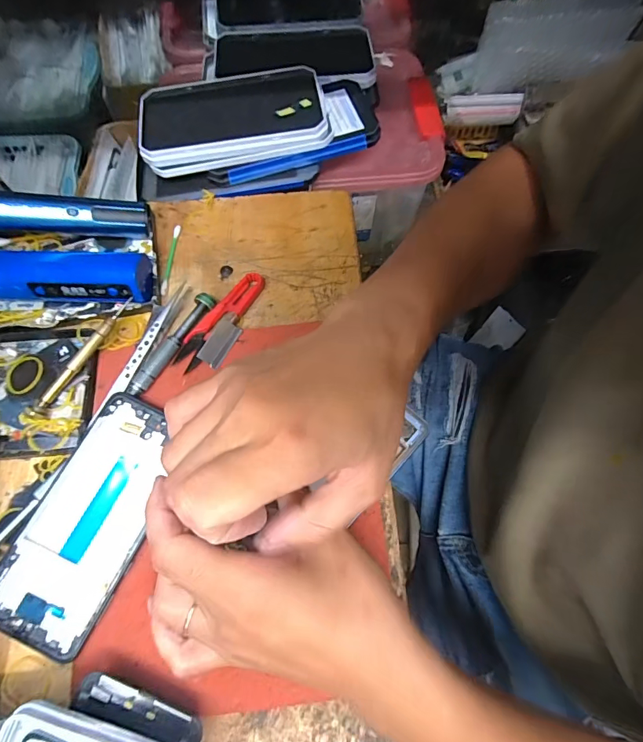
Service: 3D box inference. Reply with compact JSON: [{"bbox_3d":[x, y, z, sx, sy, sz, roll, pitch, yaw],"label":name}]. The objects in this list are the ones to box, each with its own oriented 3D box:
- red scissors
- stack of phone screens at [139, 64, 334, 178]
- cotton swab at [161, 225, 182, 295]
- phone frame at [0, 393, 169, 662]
[{"bbox_3d":[-0.082,-0.043,0.340,0.022,0.012,0.101,31,72,11],"label":"red scissors"},{"bbox_3d":[-0.086,-0.249,0.408,0.176,0.020,0.104,-10,71,-1],"label":"stack of phone screens"},{"bbox_3d":[-0.132,-0.098,0.363,0.006,0.005,0.068,5,69,2],"label":"cotton swab"},{"bbox_3d":[-0.151,0.097,0.279,0.068,0.013,0.156,23,70,8],"label":"phone frame"}]

